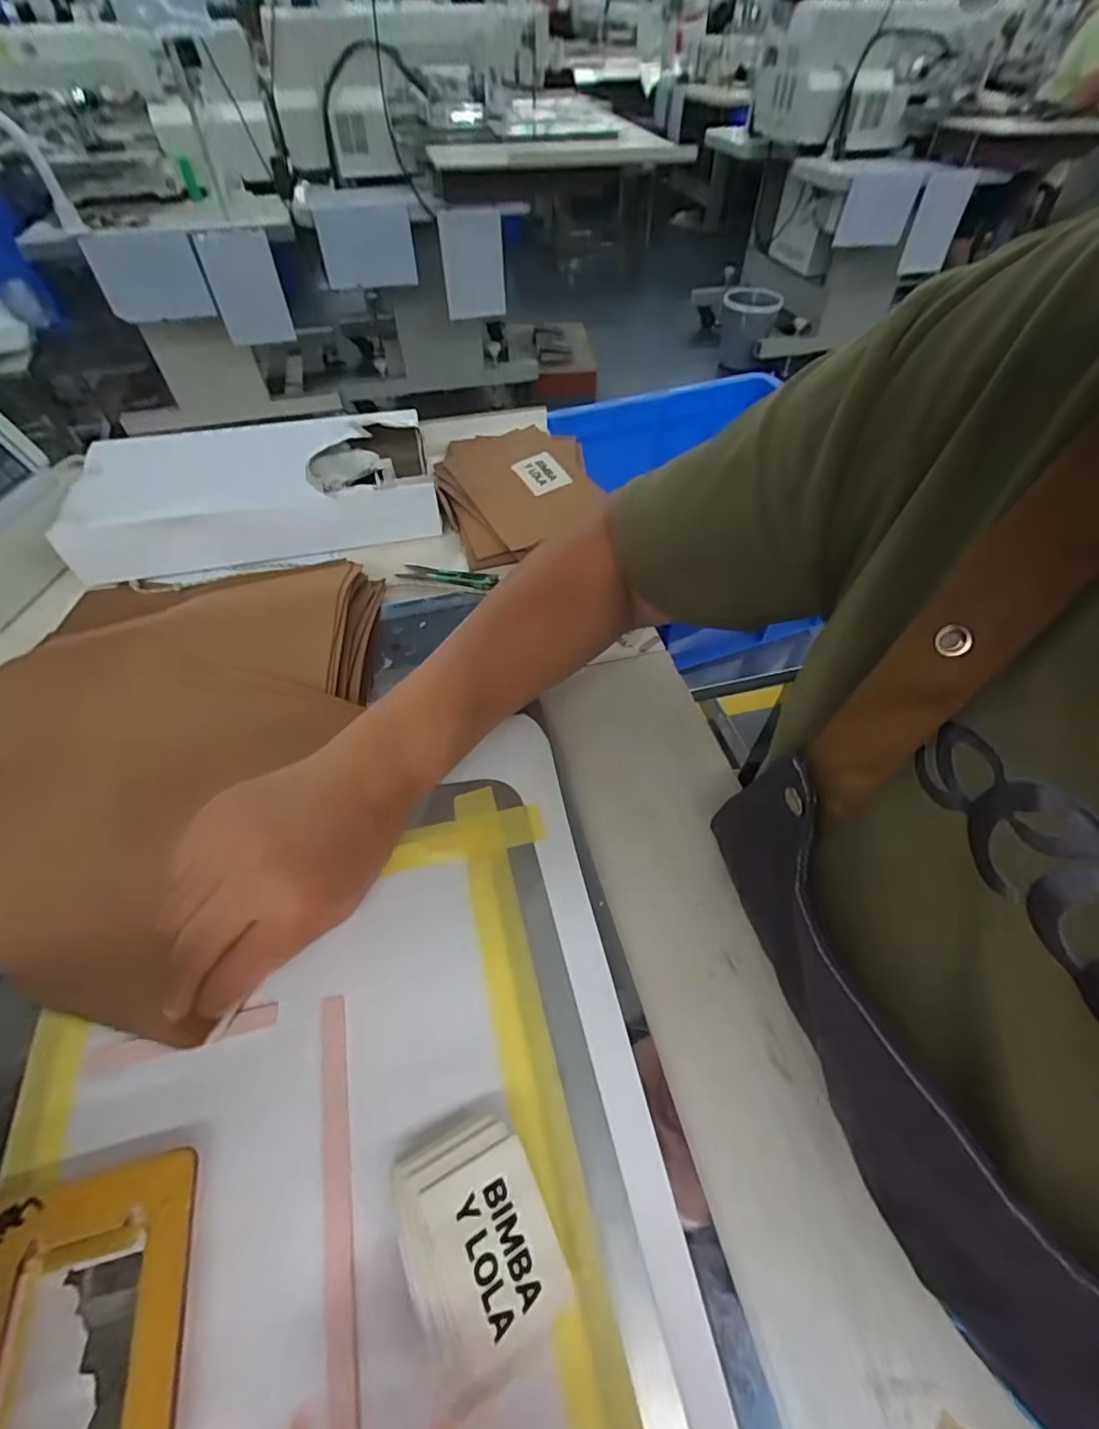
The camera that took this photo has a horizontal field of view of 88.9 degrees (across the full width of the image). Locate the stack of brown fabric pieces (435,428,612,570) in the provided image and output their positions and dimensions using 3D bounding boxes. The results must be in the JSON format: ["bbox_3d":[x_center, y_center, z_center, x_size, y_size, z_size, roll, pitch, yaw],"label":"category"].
[{"bbox_3d":[-0.034,-0.229,0.549,0.148,0.038,0.210,-6,52,-3],"label":"stack of brown fabric pieces"}]

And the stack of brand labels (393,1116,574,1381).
[{"bbox_3d":[-0.026,0.196,0.212,0.049,0.027,0.064,-23,55,-16],"label":"stack of brand labels"}]

